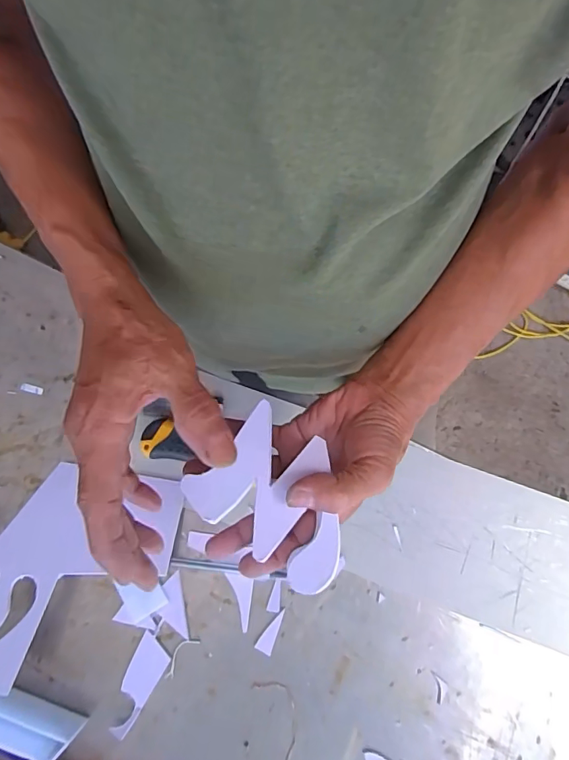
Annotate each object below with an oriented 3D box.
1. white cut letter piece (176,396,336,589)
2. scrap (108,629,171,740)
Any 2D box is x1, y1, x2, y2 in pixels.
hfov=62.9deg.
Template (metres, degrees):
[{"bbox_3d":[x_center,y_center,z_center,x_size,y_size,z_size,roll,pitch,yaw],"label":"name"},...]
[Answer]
[{"bbox_3d":[-0.002,0.074,0.299,0.106,0.008,0.079,36,80,7],"label":"white cut letter piece"},{"bbox_3d":[-0.140,0.290,0.444,0.033,0.006,0.087,25,79,5],"label":"scrap"}]

